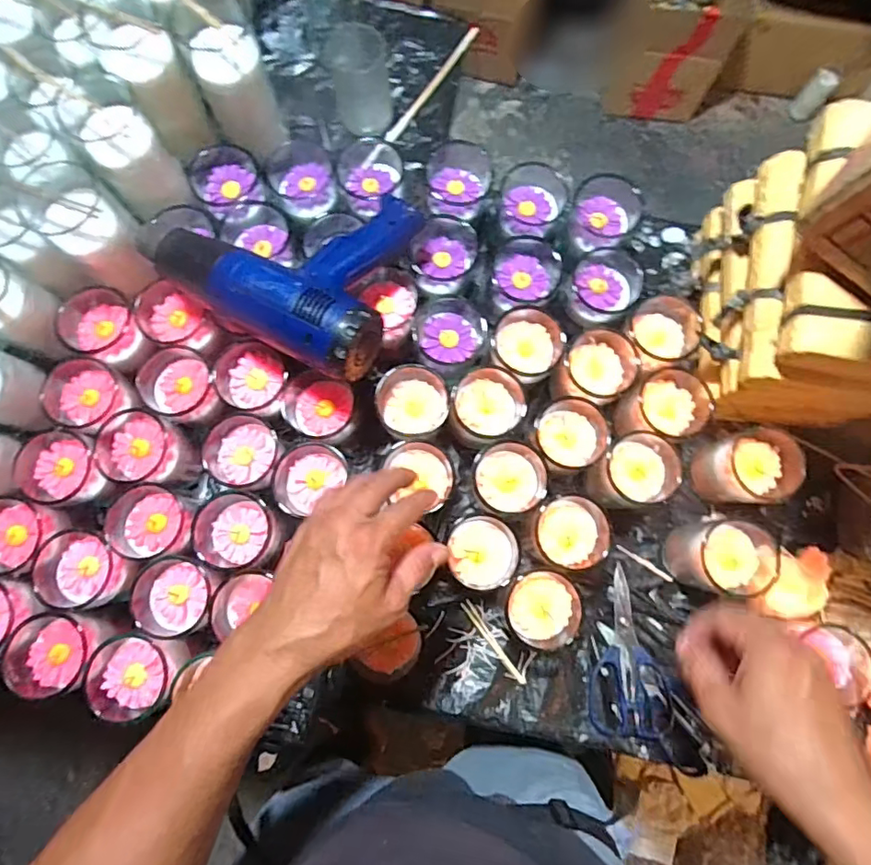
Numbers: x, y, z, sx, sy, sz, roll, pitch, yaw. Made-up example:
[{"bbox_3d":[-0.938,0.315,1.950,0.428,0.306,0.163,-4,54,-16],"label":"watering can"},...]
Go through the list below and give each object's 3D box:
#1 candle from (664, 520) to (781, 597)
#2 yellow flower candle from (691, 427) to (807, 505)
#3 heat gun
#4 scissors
[{"bbox_3d":[0.287,0.127,0.548,0.082,0.084,0.068,13,78,1],"label":"candle"},{"bbox_3d":[0.318,0.039,0.559,0.070,0.087,0.071,0,78,-2],"label":"yellow flower candle"},{"bbox_3d":[-0.132,-0.181,0.498,0.246,0.059,0.185,34,79,5],"label":"heat gun"},{"bbox_3d":[0.203,0.227,0.562,0.079,0.013,0.160,6,78,0],"label":"scissors"}]

